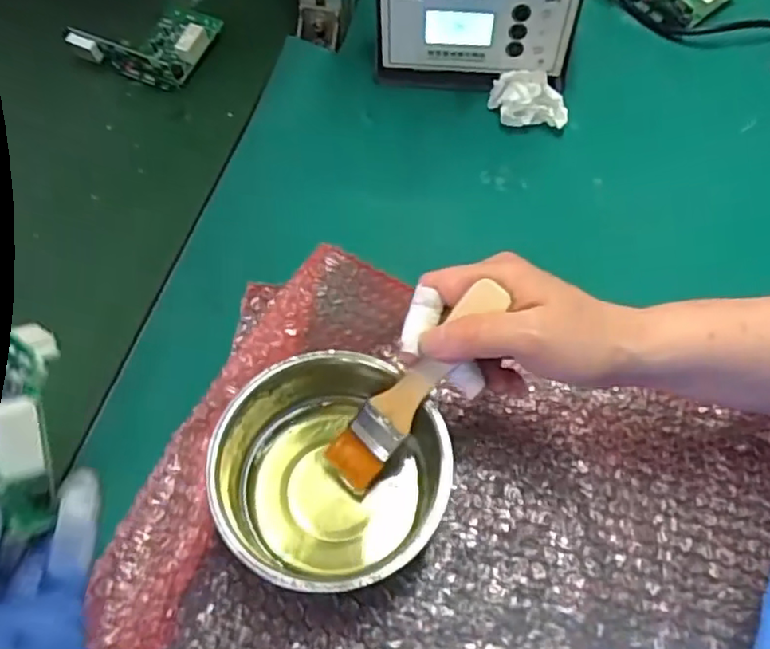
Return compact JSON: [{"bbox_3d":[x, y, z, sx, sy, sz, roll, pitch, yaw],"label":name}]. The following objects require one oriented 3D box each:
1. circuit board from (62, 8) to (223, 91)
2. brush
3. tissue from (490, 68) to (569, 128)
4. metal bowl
[{"bbox_3d":[-0.208,-0.252,0.559,0.107,0.031,0.073,17,62,7],"label":"circuit board"},{"bbox_3d":[0.014,0.034,0.340,0.027,0.143,0.013,47,27,23],"label":"brush"},{"bbox_3d":[0.117,-0.185,0.517,0.059,0.034,0.037,3,61,2],"label":"tissue"},{"bbox_3d":[-0.028,0.084,0.355,0.114,0.071,0.121,0,61,1],"label":"metal bowl"}]

